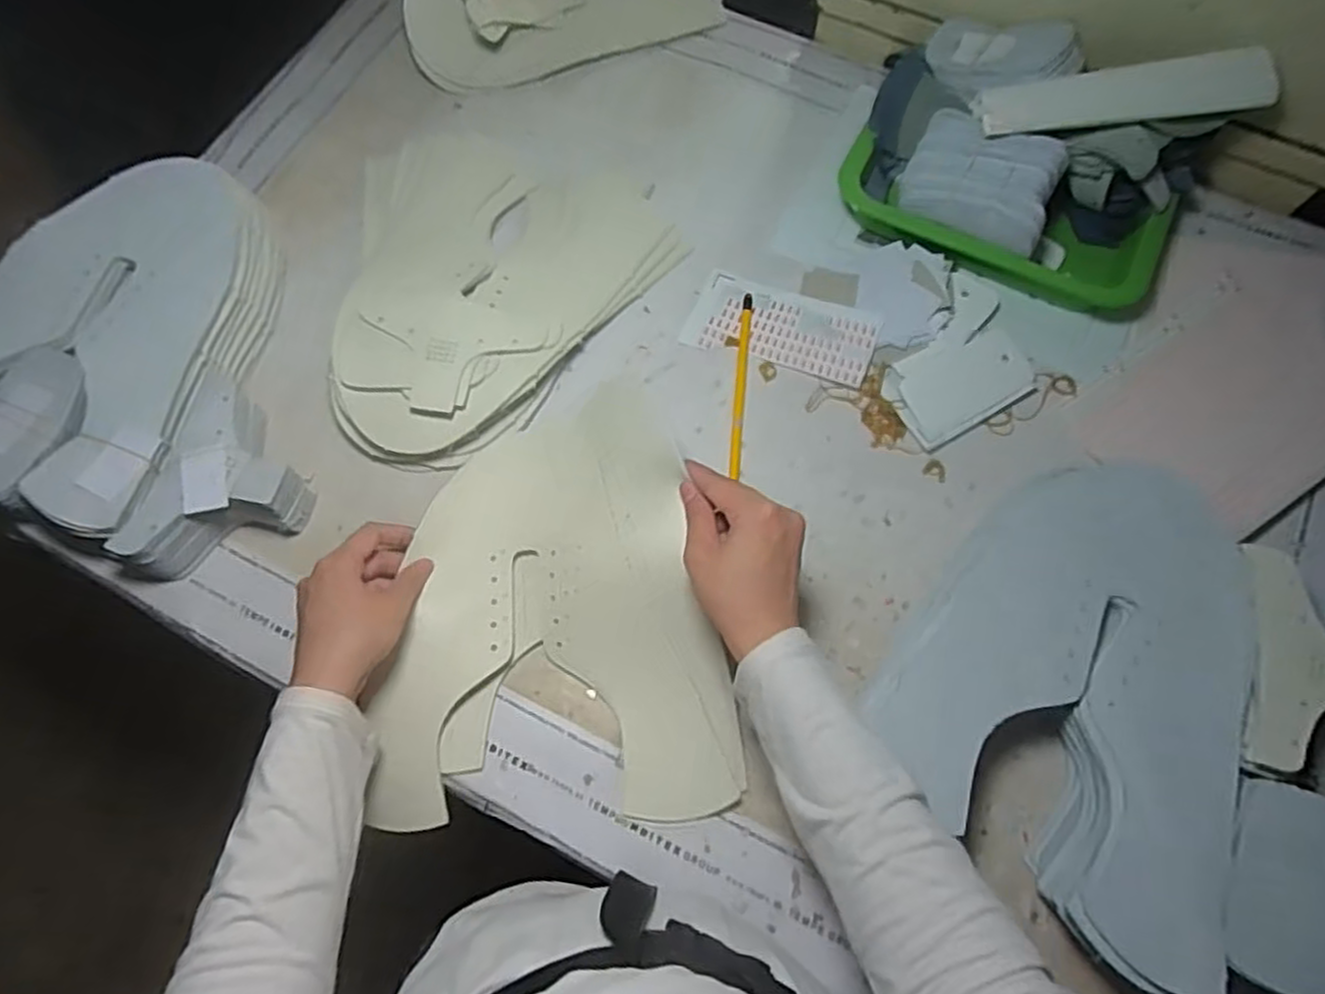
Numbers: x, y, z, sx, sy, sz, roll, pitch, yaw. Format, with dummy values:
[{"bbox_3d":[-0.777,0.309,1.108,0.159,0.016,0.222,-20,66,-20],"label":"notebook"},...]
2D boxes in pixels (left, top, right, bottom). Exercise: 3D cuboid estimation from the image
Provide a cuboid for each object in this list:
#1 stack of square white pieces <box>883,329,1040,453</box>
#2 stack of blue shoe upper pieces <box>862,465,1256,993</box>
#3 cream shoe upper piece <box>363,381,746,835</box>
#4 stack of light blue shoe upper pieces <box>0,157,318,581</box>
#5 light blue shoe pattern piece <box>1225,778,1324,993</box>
[{"bbox_3d":[0.229,-0.088,0.567,0.112,0.013,0.069,-28,73,-10],"label":"stack of square white pieces"},{"bbox_3d":[0.253,0.108,0.474,0.198,0.066,0.295,21,71,7],"label":"stack of blue shoe upper pieces"},{"bbox_3d":[-0.079,0.069,0.502,0.225,0.045,0.285,-8,71,-2],"label":"cream shoe upper piece"},{"bbox_3d":[-0.363,-0.104,0.546,0.291,0.063,0.287,23,71,8],"label":"stack of light blue shoe upper pieces"},{"bbox_3d":[0.346,0.211,0.398,0.068,0.008,0.105,19,71,6],"label":"light blue shoe pattern piece"}]

